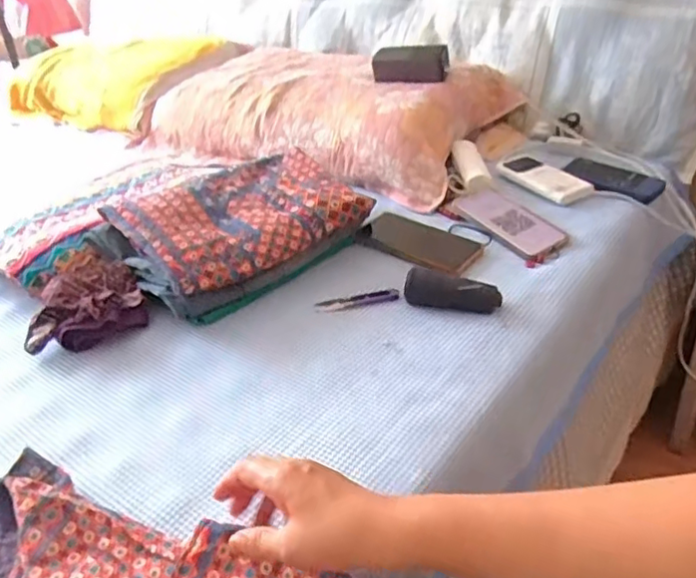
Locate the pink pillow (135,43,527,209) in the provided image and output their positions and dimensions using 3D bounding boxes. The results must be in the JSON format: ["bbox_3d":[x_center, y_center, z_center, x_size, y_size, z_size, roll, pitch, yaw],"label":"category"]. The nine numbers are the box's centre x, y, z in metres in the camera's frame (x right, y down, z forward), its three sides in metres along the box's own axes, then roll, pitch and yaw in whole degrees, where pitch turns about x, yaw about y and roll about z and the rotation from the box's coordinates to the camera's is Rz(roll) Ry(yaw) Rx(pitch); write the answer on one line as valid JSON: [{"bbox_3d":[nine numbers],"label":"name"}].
[{"bbox_3d":[-0.056,-0.351,1.179,0.688,0.131,0.363,19,39,32],"label":"pink pillow"}]

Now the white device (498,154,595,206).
[{"bbox_3d":[0.299,-0.181,0.957,0.074,0.018,0.170,-22,36,-24],"label":"white device"}]

